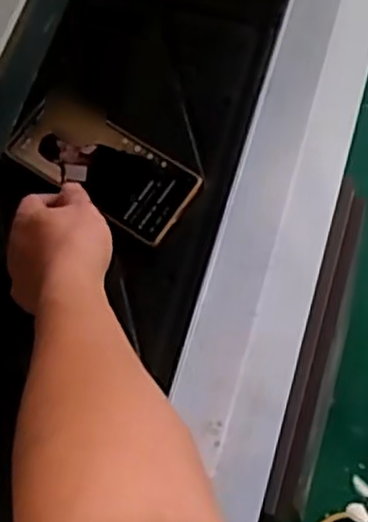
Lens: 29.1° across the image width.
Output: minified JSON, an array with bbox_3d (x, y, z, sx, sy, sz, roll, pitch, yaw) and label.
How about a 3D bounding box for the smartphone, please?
[{"bbox_3d":[-0.072,-0.082,0.613,0.164,0.012,0.073,30,73,9],"label":"smartphone"}]

